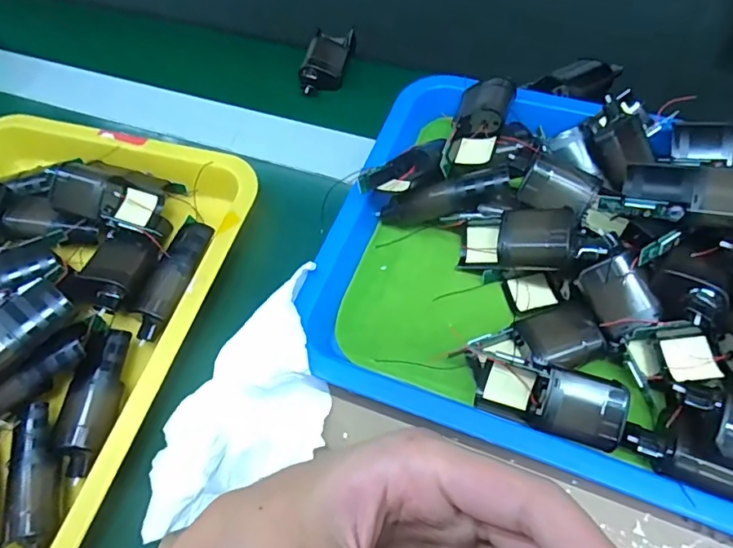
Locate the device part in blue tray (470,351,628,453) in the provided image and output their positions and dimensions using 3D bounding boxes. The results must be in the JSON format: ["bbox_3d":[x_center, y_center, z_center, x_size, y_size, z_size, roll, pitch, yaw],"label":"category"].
[{"bbox_3d":[0.102,0.073,0.289,0.074,0.035,0.034,13,63,13],"label":"device part in blue tray"}]

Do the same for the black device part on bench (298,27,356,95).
[{"bbox_3d":[-0.038,-0.199,0.486,0.038,0.025,0.087,23,66,-12],"label":"black device part on bench"}]

